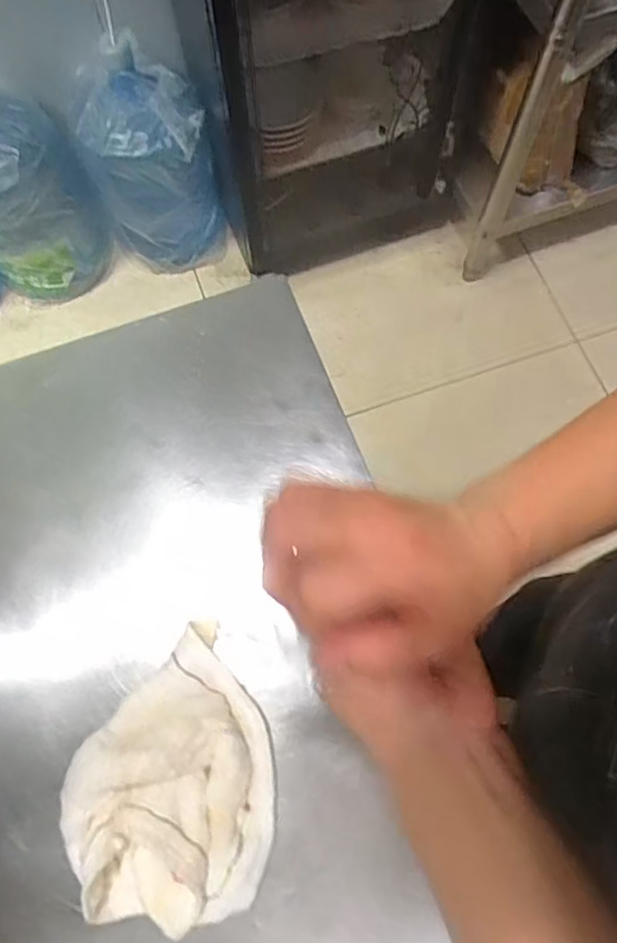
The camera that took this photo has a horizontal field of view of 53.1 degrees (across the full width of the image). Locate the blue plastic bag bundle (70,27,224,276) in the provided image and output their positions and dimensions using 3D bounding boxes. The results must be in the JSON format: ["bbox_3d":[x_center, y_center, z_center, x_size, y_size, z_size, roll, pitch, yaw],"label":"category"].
[{"bbox_3d":[-0.357,-0.697,1.362,0.251,0.449,0.286,-19,73,-6],"label":"blue plastic bag bundle"}]

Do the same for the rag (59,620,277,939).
[{"bbox_3d":[-0.100,0.220,0.437,0.146,0.051,0.176,-24,73,-7],"label":"rag"}]

